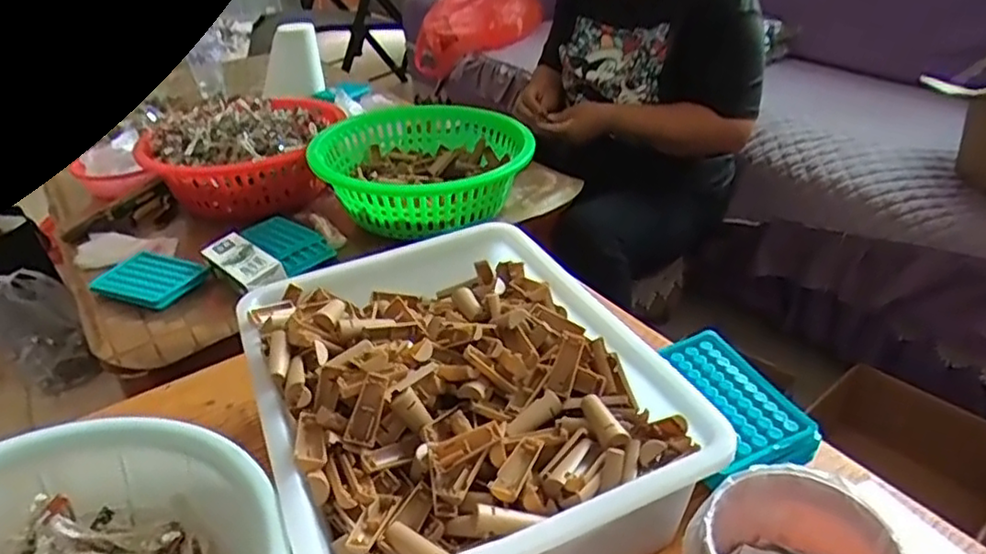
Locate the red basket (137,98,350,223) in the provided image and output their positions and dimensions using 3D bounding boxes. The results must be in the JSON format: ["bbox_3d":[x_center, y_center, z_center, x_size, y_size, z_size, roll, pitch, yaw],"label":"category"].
[{"bbox_3d":[-0.396,-0.201,1.085,0.271,0.127,0.239,0,32,6],"label":"red basket"}]

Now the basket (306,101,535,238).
[{"bbox_3d":[-0.112,-0.172,1.025,0.307,0.098,0.288,-16,34,-19],"label":"basket"}]

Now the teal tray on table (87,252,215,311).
[{"bbox_3d":[-0.463,0.003,0.902,0.138,0.018,0.096,11,35,22],"label":"teal tray on table"}]

